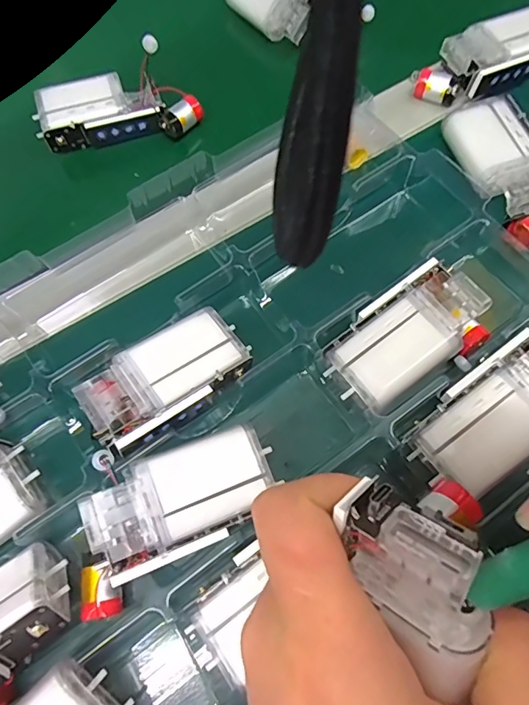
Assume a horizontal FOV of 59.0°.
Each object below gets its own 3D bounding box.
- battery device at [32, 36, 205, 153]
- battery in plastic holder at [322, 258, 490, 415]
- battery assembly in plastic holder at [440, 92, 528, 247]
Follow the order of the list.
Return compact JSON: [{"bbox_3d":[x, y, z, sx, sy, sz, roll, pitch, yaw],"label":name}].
[{"bbox_3d":[-0.098,-0.171,0.313,0.102,0.027,0.060,-12,68,-2],"label":"battery device"},{"bbox_3d":[0.072,-0.006,0.234,0.079,0.025,0.048,-36,71,-11],"label":"battery in plastic holder"},{"bbox_3d":[0.144,-0.107,0.274,0.040,0.022,0.098,-18,68,-4],"label":"battery assembly in plastic holder"}]

